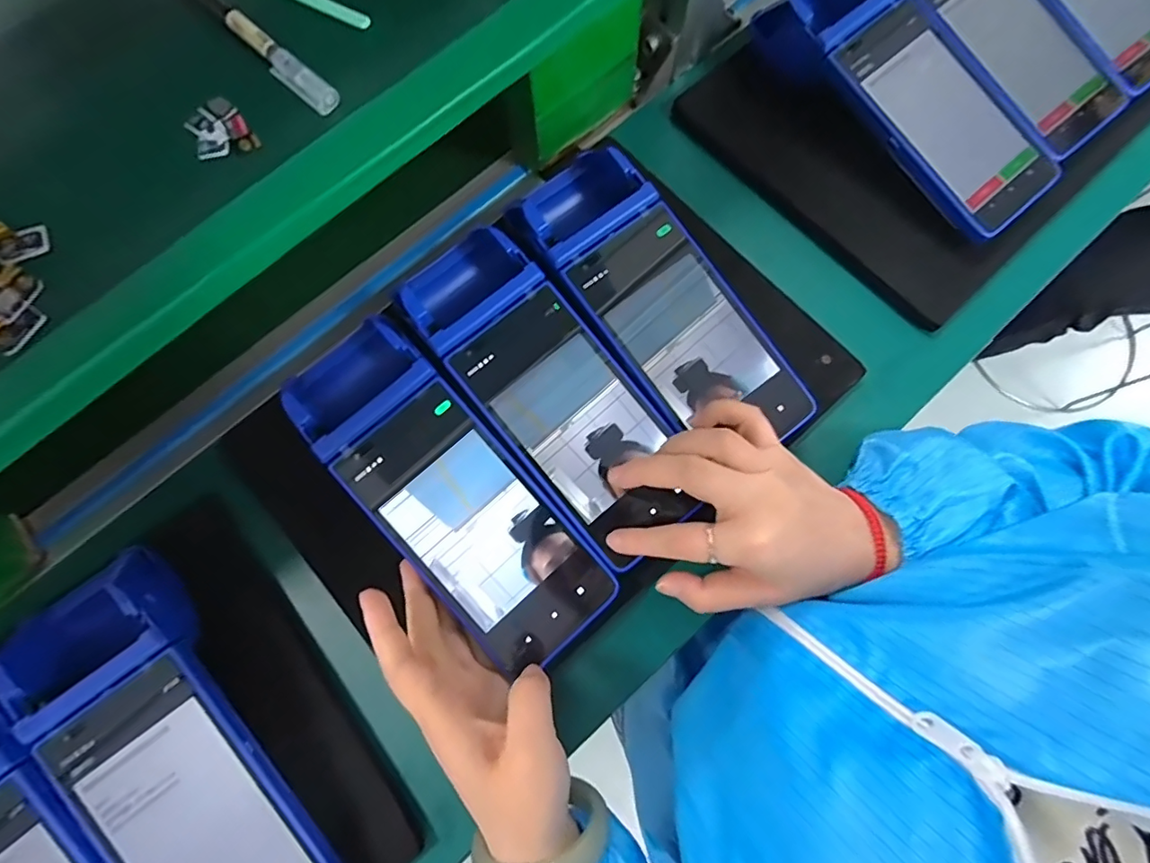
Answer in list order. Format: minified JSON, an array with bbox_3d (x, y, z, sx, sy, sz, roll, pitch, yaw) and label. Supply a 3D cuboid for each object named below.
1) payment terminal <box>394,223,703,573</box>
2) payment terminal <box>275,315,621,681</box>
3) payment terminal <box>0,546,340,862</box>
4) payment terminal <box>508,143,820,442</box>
[{"bbox_3d":[-0.012,-0.022,0.323,0.082,0.036,0.220,-36,85,-10],"label":"payment terminal"},{"bbox_3d":[-0.076,0.032,0.314,0.078,0.037,0.222,-42,86,-11],"label":"payment terminal"},{"bbox_3d":[-0.209,0.171,0.283,0.086,0.060,0.229,-36,75,-9],"label":"payment terminal"},{"bbox_3d":[0.049,-0.080,0.336,0.080,0.048,0.214,-38,81,-10],"label":"payment terminal"}]

